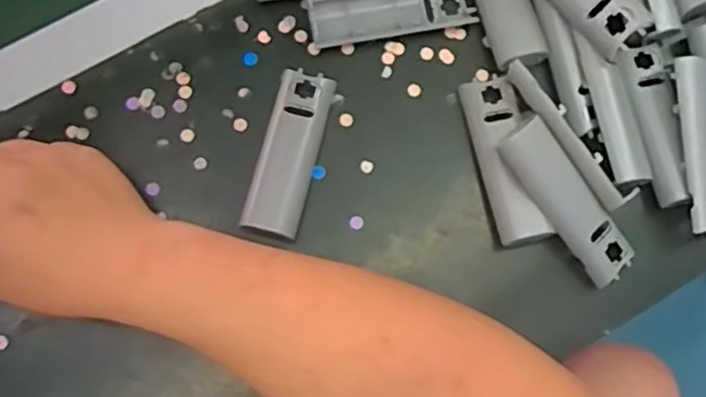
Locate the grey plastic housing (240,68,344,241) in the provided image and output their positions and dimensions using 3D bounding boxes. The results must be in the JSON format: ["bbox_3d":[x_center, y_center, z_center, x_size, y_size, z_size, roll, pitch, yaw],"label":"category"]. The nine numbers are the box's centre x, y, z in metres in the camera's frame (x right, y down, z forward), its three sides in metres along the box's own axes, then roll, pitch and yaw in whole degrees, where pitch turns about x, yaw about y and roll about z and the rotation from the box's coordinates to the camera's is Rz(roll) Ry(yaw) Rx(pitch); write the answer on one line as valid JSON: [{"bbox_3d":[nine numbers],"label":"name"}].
[{"bbox_3d":[-0.038,-0.028,0.411,0.033,0.014,0.101,14,78,1],"label":"grey plastic housing"}]

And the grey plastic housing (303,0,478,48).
[{"bbox_3d":[0.024,-0.117,0.427,0.103,0.013,0.030,-11,79,-4],"label":"grey plastic housing"}]

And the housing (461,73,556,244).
[{"bbox_3d":[0.093,-0.024,0.408,0.033,0.021,0.102,-11,79,-4],"label":"housing"}]

